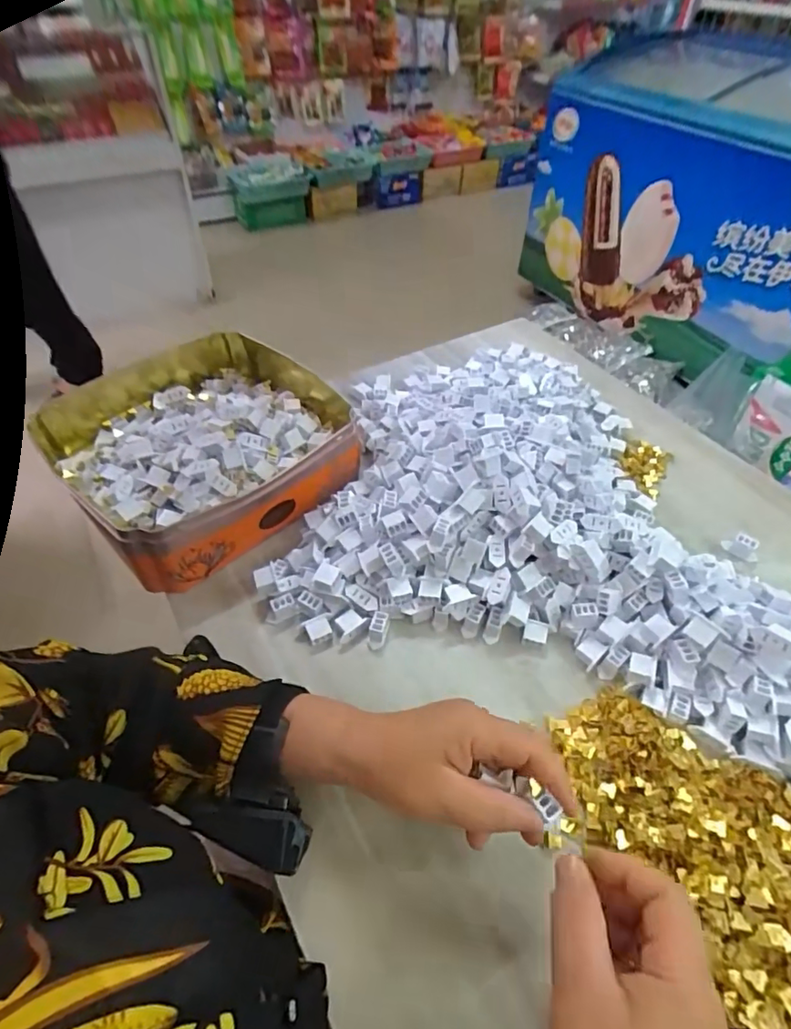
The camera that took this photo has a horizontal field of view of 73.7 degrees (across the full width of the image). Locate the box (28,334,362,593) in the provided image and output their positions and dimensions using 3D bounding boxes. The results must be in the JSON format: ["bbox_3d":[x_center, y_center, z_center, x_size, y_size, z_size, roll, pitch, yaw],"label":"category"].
[{"bbox_3d":[-0.202,-0.090,0.565,0.278,0.070,0.313,-33,56,-28],"label":"box"}]

